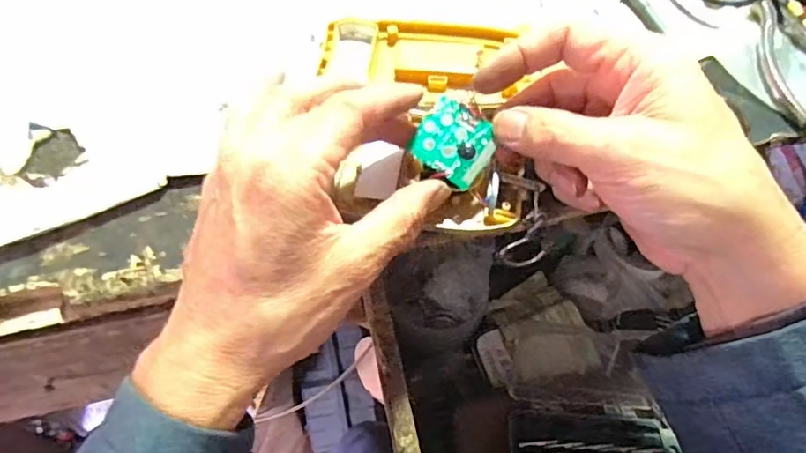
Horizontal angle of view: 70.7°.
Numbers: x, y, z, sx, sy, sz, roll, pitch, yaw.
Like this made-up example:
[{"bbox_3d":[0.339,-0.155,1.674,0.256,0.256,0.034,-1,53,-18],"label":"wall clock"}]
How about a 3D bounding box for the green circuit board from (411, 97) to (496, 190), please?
[{"bbox_3d":[0.025,-0.041,0.277,0.037,0.004,0.034,35,84,10],"label":"green circuit board"}]

